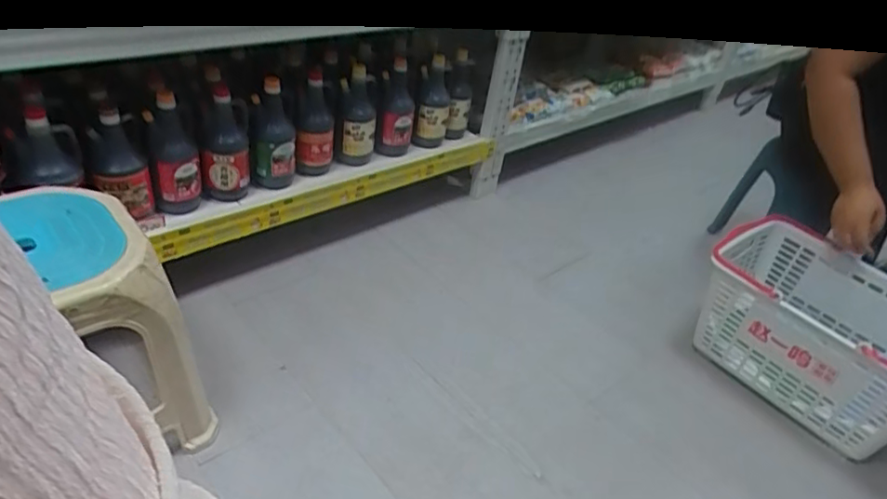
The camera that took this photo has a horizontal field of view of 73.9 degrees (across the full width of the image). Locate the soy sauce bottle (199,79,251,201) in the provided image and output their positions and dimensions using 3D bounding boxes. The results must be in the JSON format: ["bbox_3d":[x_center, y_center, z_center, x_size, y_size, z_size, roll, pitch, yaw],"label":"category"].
[{"bbox_3d":[-0.408,-0.194,1.095,0.078,0.201,0.091,1,36,-9],"label":"soy sauce bottle"}]

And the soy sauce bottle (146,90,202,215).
[{"bbox_3d":[-0.474,-0.168,1.031,0.078,0.206,0.091,-12,40,-25],"label":"soy sauce bottle"}]

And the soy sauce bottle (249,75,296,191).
[{"bbox_3d":[-0.325,-0.215,1.119,0.084,0.203,0.072,-5,37,-17],"label":"soy sauce bottle"}]

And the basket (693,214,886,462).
[{"bbox_3d":[0.730,0.165,1.134,0.316,0.226,0.431,-26,47,-37],"label":"basket"}]

